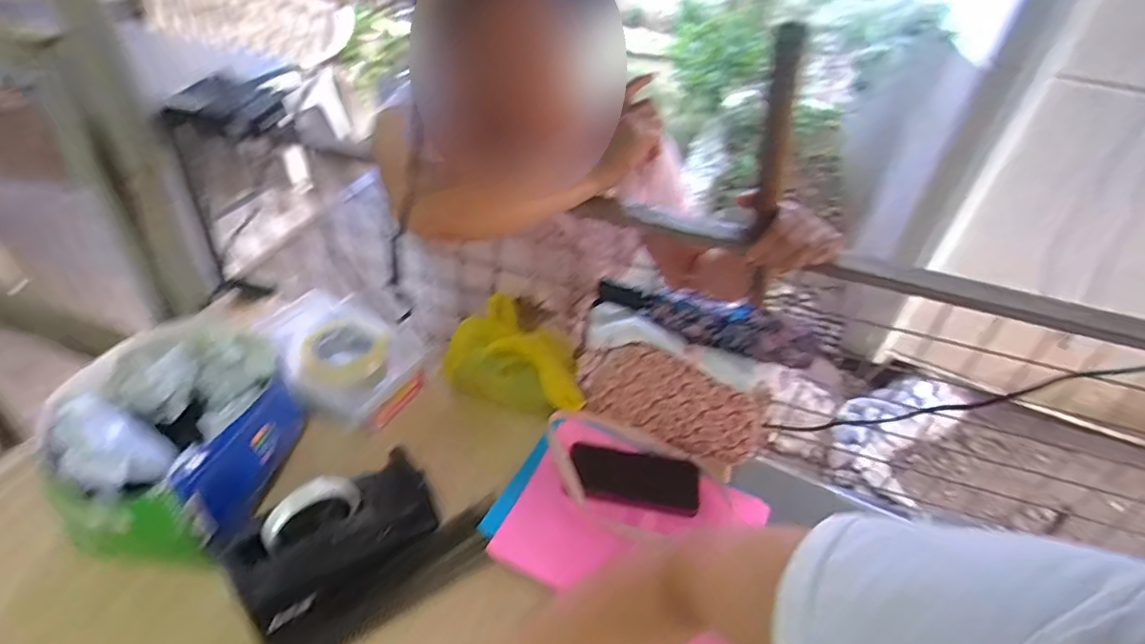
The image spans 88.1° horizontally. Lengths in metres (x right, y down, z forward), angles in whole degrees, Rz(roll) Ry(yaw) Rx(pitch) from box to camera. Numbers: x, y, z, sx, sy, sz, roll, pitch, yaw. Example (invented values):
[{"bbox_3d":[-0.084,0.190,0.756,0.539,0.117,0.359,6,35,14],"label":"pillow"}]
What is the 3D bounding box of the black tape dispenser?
[{"bbox_3d":[-0.240,0.214,0.599,0.083,0.082,0.198,35,47,30],"label":"black tape dispenser"}]

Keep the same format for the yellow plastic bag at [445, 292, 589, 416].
[{"bbox_3d":[-0.066,0.043,0.827,0.199,0.092,0.136,16,40,11],"label":"yellow plastic bag"}]

